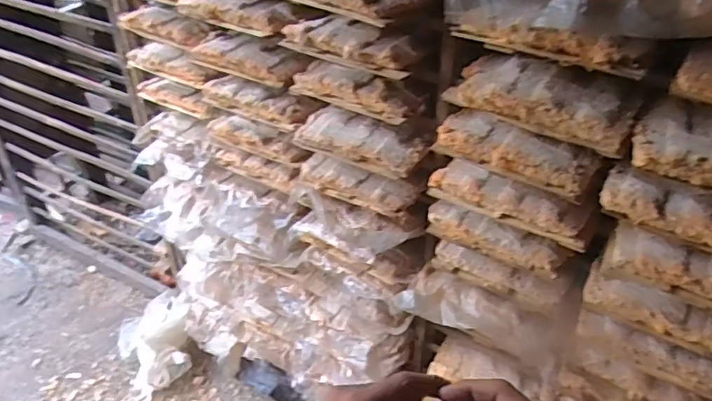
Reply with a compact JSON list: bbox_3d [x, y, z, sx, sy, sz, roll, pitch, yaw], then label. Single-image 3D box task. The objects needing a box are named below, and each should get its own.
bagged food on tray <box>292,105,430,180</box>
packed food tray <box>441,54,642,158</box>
[{"bbox_3d":[0.009,-0.107,0.945,0.224,0.047,0.097,17,40,23],"label":"bagged food on tray"},{"bbox_3d":[0.255,-0.141,0.743,0.243,0.054,0.127,17,40,23],"label":"packed food tray"}]

